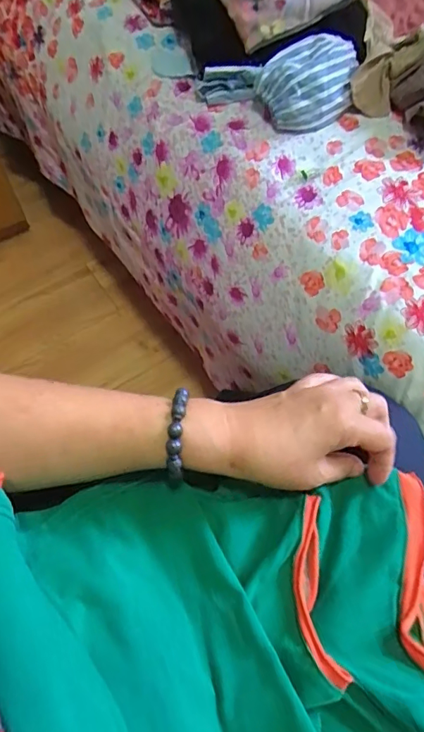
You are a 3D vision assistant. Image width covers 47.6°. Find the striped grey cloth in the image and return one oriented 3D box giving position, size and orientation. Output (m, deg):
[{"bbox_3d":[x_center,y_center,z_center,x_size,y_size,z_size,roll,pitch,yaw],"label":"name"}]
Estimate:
[{"bbox_3d":[0.081,-0.327,0.568,0.180,0.060,0.103,-11,63,0],"label":"striped grey cloth"}]

